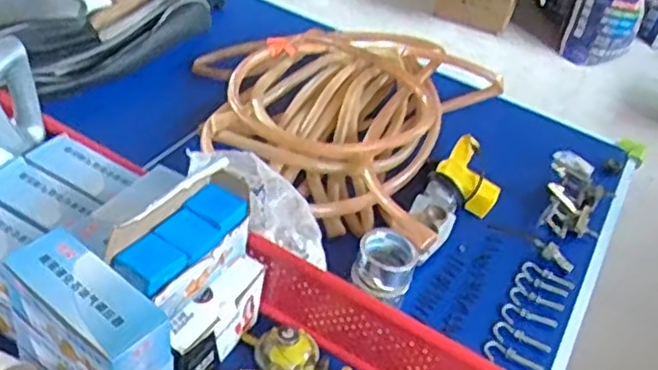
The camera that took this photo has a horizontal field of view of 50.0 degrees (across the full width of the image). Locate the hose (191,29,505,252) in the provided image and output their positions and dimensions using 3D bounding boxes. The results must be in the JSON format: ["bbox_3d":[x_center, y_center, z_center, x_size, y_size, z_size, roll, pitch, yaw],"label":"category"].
[{"bbox_3d":[0.040,-0.167,1.416,0.588,0.125,0.653,27,43,19],"label":"hose"}]

